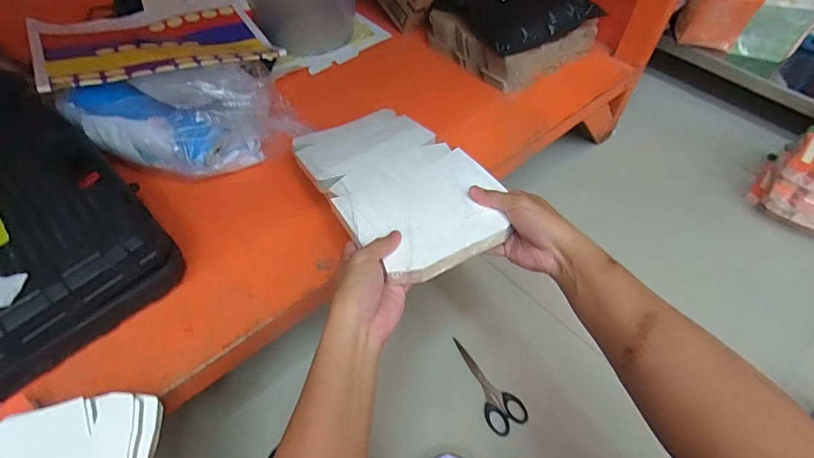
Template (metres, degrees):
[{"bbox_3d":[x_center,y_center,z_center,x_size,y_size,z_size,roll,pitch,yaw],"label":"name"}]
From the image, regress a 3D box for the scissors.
[{"bbox_3d":[0.112,0.228,0.647,0.057,0.005,0.149,-27,57,-21],"label":"scissors"}]

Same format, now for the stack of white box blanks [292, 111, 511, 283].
[{"bbox_3d":[-0.021,-0.069,0.557,0.175,0.026,0.317,-25,46,-19],"label":"stack of white box blanks"}]

